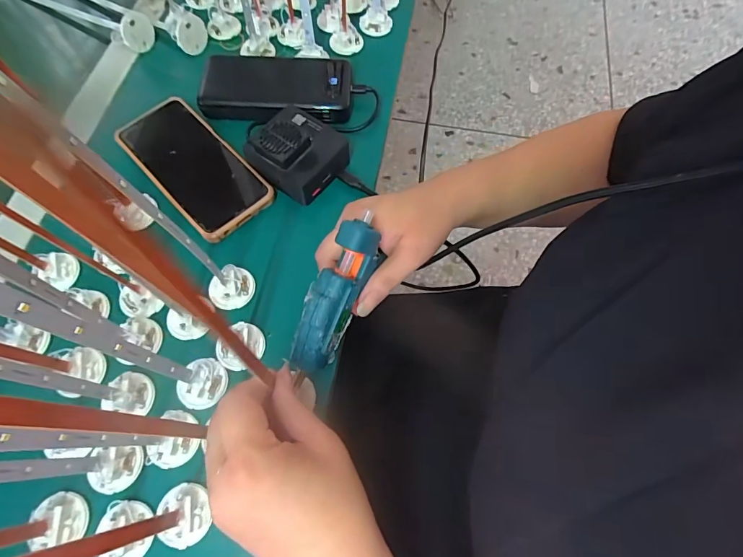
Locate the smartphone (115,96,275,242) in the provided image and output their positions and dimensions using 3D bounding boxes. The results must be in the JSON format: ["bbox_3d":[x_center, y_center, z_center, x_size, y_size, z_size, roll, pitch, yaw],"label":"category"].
[{"bbox_3d":[-0.173,-0.111,0.394,0.079,0.018,0.161,-42,73,-16],"label":"smartphone"}]

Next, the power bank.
[{"bbox_3d":[-0.101,-0.205,0.431,0.156,0.020,0.077,0,67,0],"label":"power bank"}]

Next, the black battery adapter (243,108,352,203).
[{"bbox_3d":[-0.072,-0.126,0.386,0.086,0.036,0.075,38,73,15],"label":"black battery adapter"}]

